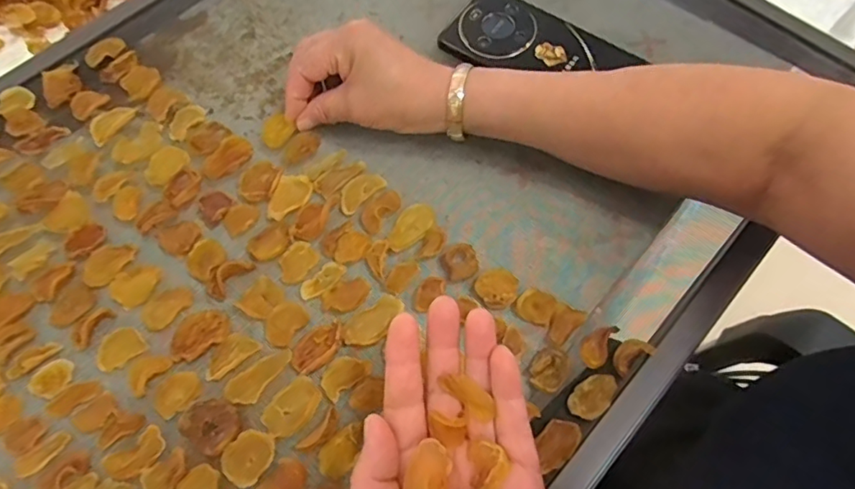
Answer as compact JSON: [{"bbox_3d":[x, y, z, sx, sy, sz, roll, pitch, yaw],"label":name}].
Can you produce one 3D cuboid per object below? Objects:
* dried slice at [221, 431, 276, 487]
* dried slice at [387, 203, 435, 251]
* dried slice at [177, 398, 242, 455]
[{"bbox_3d":[-0.100,0.118,0.300,0.025,0.004,0.028,31,67,15],"label":"dried slice"},{"bbox_3d":[-0.012,-0.013,0.368,0.024,0.005,0.041,34,68,16],"label":"dried slice"},{"bbox_3d":[-0.123,0.102,0.306,0.031,0.007,0.028,41,70,19],"label":"dried slice"}]

